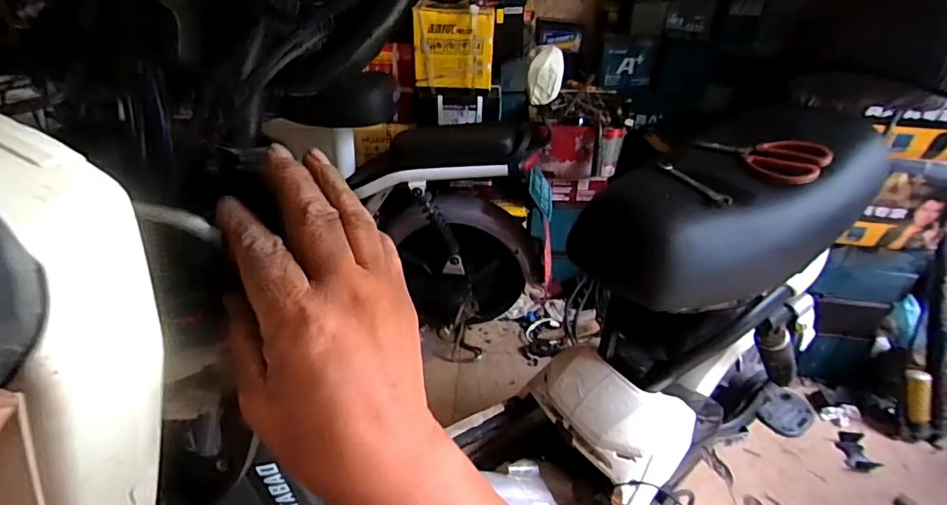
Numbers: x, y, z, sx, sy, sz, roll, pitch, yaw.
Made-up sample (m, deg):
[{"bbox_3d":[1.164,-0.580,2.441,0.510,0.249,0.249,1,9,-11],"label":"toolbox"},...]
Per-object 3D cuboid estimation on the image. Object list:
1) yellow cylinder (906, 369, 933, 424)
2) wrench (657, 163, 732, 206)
[{"bbox_3d":[1.151,0.371,1.285,0.052,0.135,0.048,5,-8,8],"label":"yellow cylinder"},{"bbox_3d":[0.263,-0.086,0.607,0.019,0.007,0.117,-11,35,-16],"label":"wrench"}]

